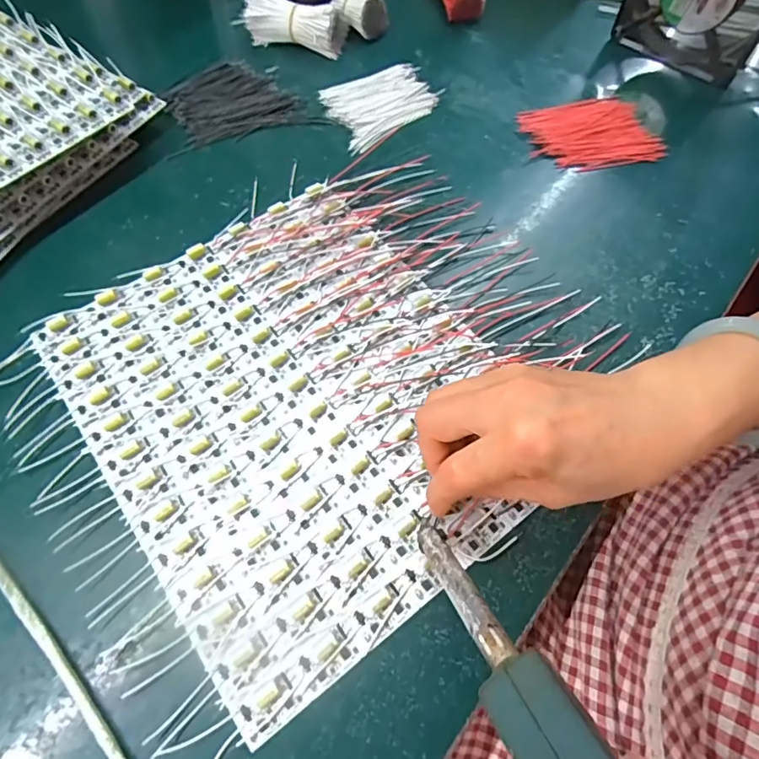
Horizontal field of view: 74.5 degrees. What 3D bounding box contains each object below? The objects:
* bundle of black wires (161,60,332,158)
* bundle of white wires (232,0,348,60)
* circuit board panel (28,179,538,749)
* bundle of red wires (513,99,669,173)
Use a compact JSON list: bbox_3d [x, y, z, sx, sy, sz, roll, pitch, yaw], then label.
[{"bbox_3d":[-0.126,-0.252,0.445,0.121,0.008,0.100,-17,67,-9],"label":"bundle of black wires"},{"bbox_3d":[-0.081,-0.334,0.467,0.094,0.034,0.032,15,66,5],"label":"bundle of white wires"},{"bbox_3d":[-0.051,0.008,0.318,0.242,0.009,0.283,-34,71,-16],"label":"circuit board panel"},{"bbox_3d":[0.182,-0.213,0.428,0.112,0.011,0.078,-7,66,-5],"label":"bundle of red wires"}]

